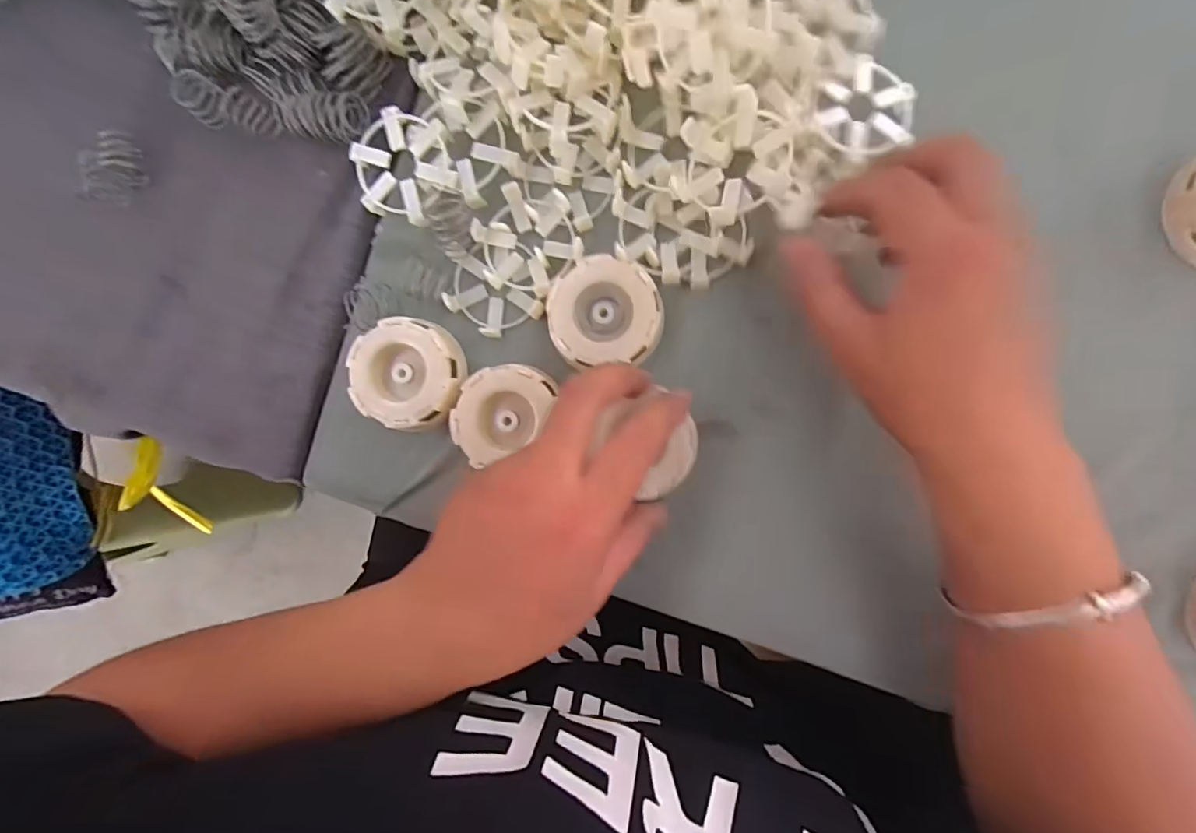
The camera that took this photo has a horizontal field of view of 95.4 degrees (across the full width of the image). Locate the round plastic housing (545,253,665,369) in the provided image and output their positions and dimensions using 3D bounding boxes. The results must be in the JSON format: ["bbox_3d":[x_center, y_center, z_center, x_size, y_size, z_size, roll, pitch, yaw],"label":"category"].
[{"bbox_3d":[0.004,-0.057,0.295,0.060,0.020,0.056,-6,89,6],"label":"round plastic housing"}]

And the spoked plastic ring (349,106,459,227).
[{"bbox_3d":[-0.105,-0.136,0.300,0.056,0.017,0.054,0,92,6],"label":"spoked plastic ring"}]

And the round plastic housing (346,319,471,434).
[{"bbox_3d":[-0.106,-0.023,0.302,0.059,0.022,0.060,0,89,6],"label":"round plastic housing"}]

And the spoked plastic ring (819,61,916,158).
[{"bbox_3d":[0.136,-0.152,0.272,0.049,0.009,0.046,0,89,6],"label":"spoked plastic ring"}]

